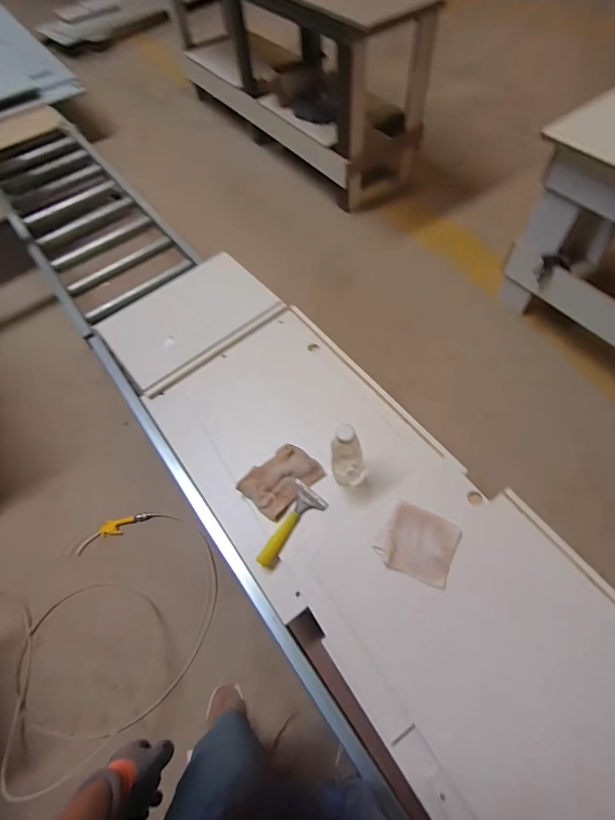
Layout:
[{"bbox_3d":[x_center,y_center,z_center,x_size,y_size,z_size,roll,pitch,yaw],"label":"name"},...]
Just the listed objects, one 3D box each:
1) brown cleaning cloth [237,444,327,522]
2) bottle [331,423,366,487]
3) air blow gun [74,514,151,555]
[{"bbox_3d":[-0.067,0.171,1.011,0.188,0.019,0.133,-41,65,-19],"label":"brown cleaning cloth"},{"bbox_3d":[0.096,0.110,0.923,0.085,0.208,0.061,7,60,7],"label":"bottle"},{"bbox_3d":[-0.707,0.428,1.457,0.262,0.024,0.071,-27,62,-12],"label":"air blow gun"}]

